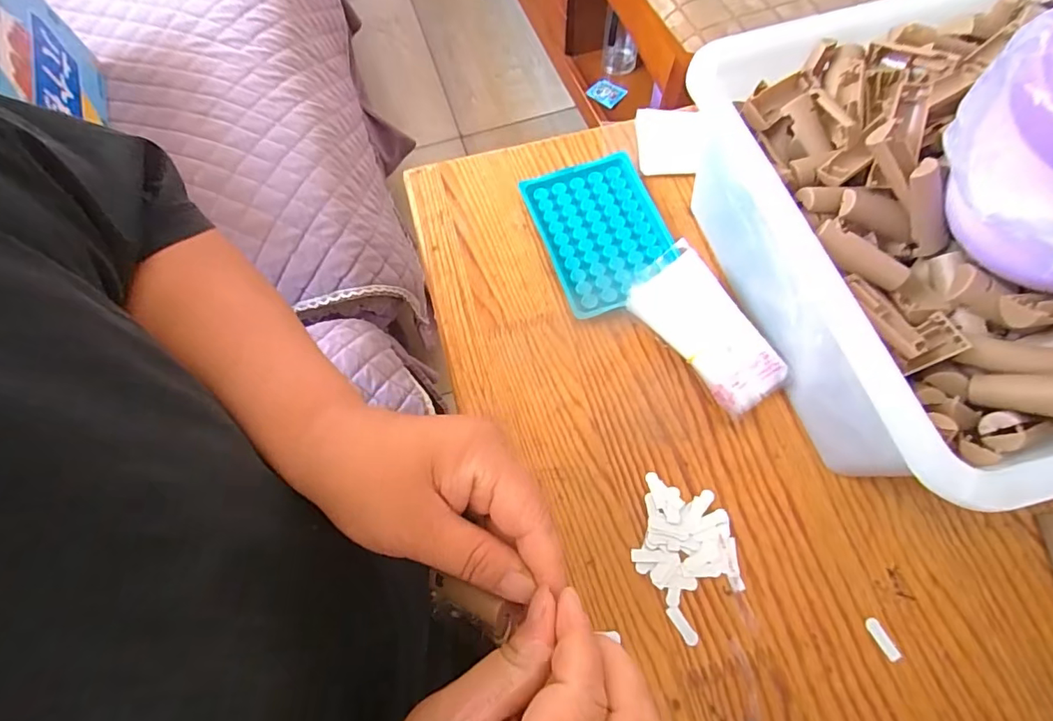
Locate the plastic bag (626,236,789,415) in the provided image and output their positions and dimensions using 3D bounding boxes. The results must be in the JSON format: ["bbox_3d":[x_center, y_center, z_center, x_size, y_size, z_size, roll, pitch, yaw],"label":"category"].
[{"bbox_3d":[0.120,-0.020,0.340,0.054,0.034,0.114,-31,70,-10],"label":"plastic bag"}]

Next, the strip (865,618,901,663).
[{"bbox_3d":[0.201,0.157,0.277,0.008,0.004,0.022,-26,69,-10],"label":"strip"}]

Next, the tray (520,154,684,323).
[{"bbox_3d":[0.060,-0.101,0.378,0.093,0.016,0.128,-18,68,-5],"label":"tray"}]

